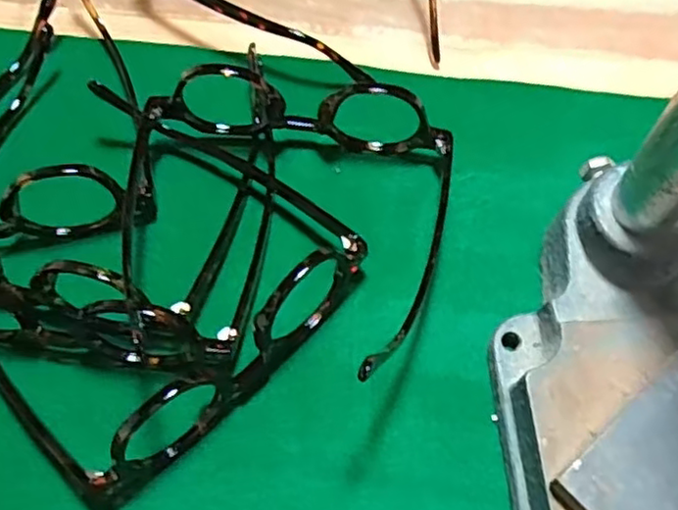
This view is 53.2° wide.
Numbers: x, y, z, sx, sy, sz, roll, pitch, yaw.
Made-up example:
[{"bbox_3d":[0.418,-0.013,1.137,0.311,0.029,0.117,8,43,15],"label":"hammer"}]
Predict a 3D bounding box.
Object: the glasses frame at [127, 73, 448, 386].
[{"bbox_3d":[-0.025,-0.020,0.286,0.145,0.036,0.129,4,62,2],"label":"glasses frame"}]

